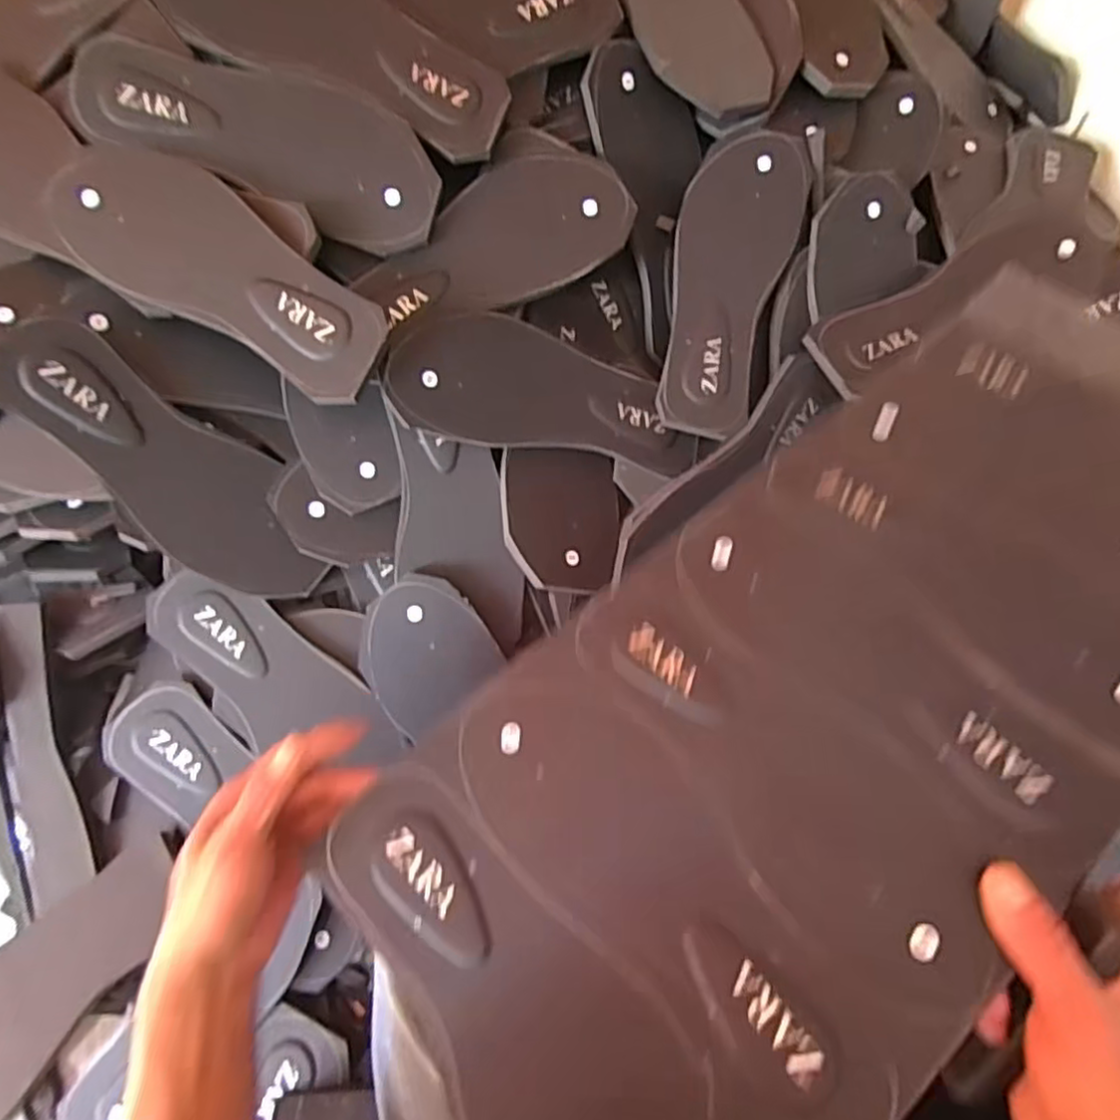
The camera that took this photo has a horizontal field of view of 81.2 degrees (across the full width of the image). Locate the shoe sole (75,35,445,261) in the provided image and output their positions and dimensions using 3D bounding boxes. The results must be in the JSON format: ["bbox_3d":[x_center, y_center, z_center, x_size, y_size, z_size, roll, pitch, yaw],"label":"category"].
[{"bbox_3d":[-0.210,-0.307,0.471,0.247,0.012,0.097,19,87,-9],"label":"shoe sole"}]

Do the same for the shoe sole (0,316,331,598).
[{"bbox_3d":[-0.274,-0.065,0.469,0.242,0.013,0.089,47,71,-22],"label":"shoe sole"}]

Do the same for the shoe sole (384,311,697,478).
[{"bbox_3d":[-0.005,-0.131,0.513,0.245,0.013,0.092,6,93,-21],"label":"shoe sole"}]

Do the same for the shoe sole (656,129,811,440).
[{"bbox_3d":[0.135,-0.230,0.540,0.099,0.010,0.249,17,88,-3],"label":"shoe sole"}]

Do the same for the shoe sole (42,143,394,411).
[{"bbox_3d":[-0.233,-0.203,0.450,0.252,0.009,0.095,30,87,2],"label":"shoe sole"}]

